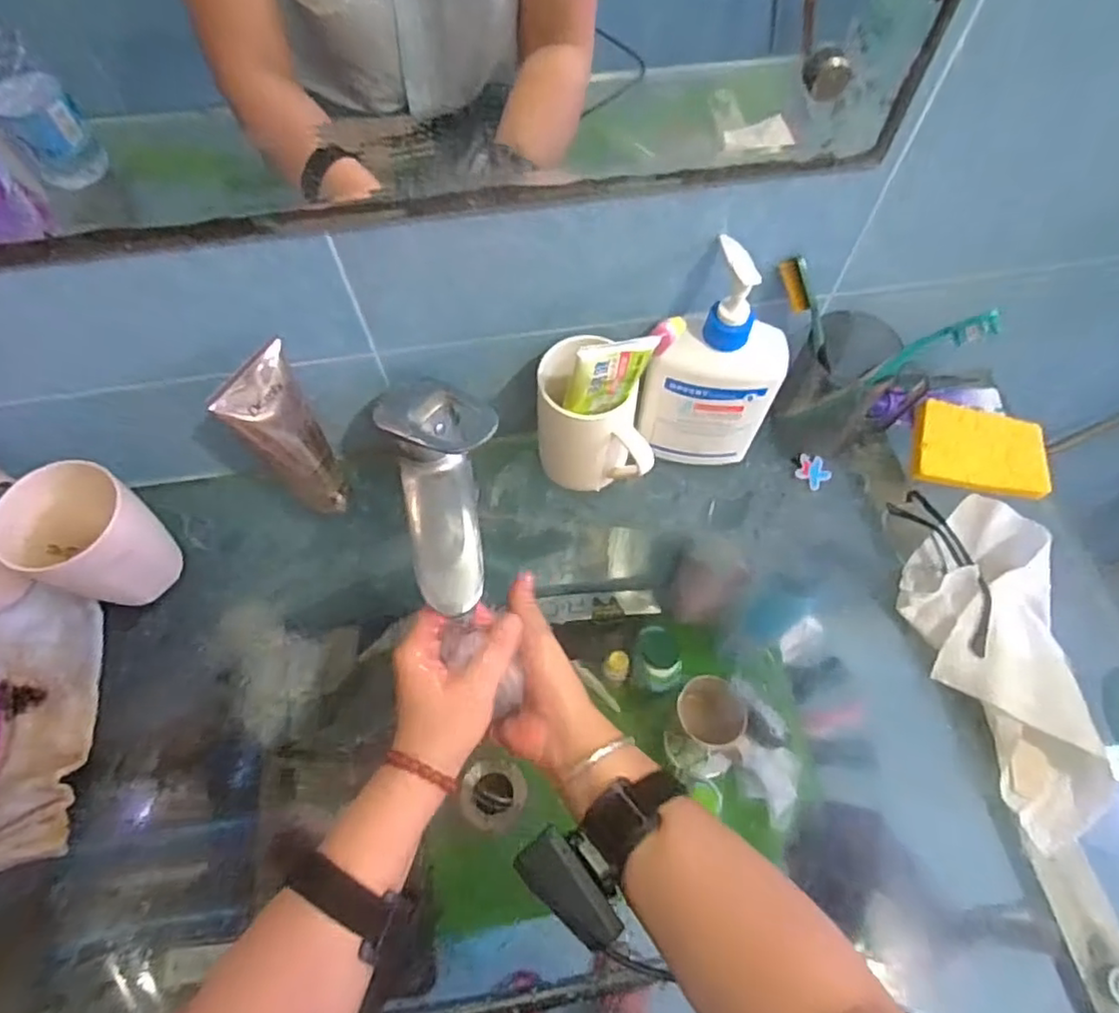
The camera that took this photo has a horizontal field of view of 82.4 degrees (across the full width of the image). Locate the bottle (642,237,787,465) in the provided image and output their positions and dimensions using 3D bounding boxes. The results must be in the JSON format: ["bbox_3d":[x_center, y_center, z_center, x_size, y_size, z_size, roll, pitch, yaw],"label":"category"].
[{"bbox_3d":[0.112,-0.096,0.464,0.094,0.179,0.053,6,64,3],"label":"bottle"}]

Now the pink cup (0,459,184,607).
[{"bbox_3d":[-0.321,0.028,0.448,0.079,0.104,0.073,0,64,0],"label":"pink cup"}]

